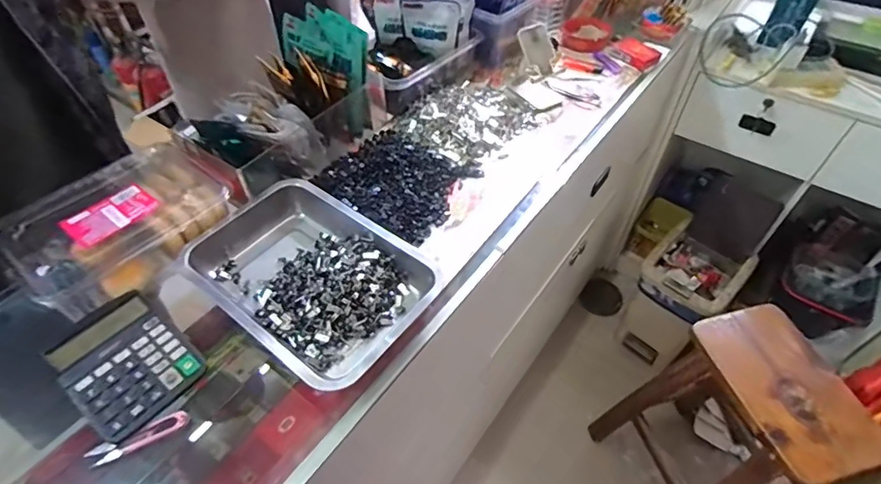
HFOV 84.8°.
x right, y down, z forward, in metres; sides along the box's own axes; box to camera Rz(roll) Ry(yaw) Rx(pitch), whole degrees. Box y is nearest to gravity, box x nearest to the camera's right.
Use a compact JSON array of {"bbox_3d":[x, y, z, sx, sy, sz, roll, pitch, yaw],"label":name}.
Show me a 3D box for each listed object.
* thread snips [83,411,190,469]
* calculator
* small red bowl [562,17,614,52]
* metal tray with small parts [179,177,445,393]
[{"bbox_3d":[-0.321,0.209,0.515,0.100,0.013,0.017,-22,53,-17],"label":"thread snips"},{"bbox_3d":[-0.358,0.139,0.550,0.143,0.033,0.114,32,57,25],"label":"calculator"},{"bbox_3d":[0.324,-0.458,1.062,0.104,0.029,0.109,0,49,1],"label":"small red bowl"},{"bbox_3d":[-0.164,0.042,0.634,0.317,0.051,0.218,31,57,25],"label":"metal tray with small parts"}]

